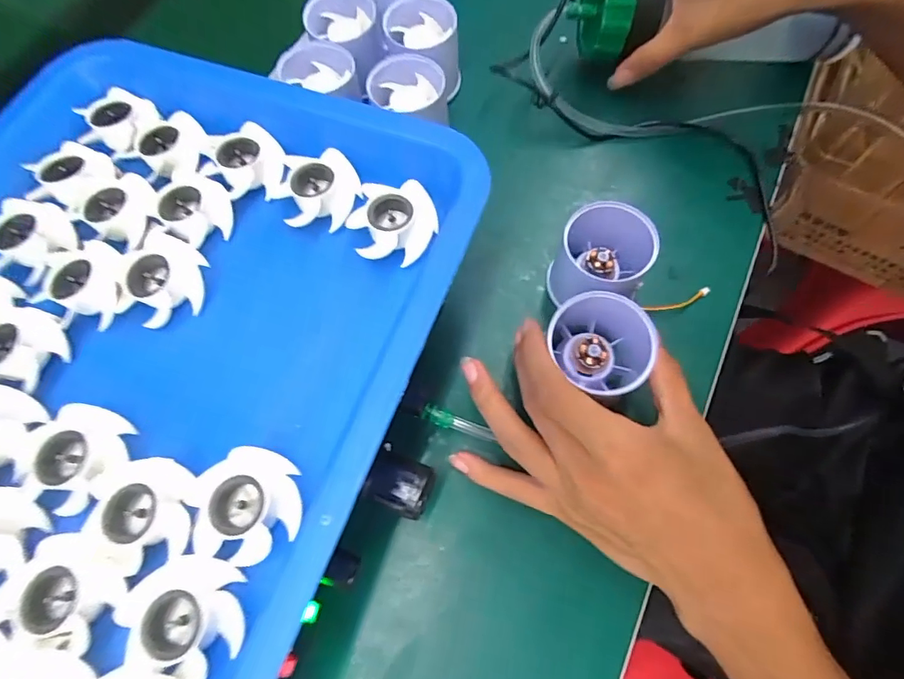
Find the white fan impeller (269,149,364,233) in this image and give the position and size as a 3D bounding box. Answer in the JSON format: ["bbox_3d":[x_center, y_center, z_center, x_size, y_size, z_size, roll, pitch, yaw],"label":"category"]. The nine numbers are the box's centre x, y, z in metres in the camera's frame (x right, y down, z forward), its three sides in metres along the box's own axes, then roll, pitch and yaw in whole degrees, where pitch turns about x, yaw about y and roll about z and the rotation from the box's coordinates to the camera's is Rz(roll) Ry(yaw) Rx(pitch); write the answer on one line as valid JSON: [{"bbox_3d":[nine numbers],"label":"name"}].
[{"bbox_3d":[-0.070,-0.078,0.249,0.042,0.018,0.038,-12,68,-1],"label":"white fan impeller"}]

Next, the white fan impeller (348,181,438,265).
[{"bbox_3d":[-0.028,-0.061,0.240,0.037,0.020,0.039,16,70,10],"label":"white fan impeller"}]

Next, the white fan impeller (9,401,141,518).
[{"bbox_3d":[-0.160,0.052,0.204,0.038,0.018,0.043,-34,70,-10],"label":"white fan impeller"}]

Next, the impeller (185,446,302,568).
[{"bbox_3d":[-0.085,0.067,0.193,0.041,0.015,0.043,-12,68,-2],"label":"impeller"}]

